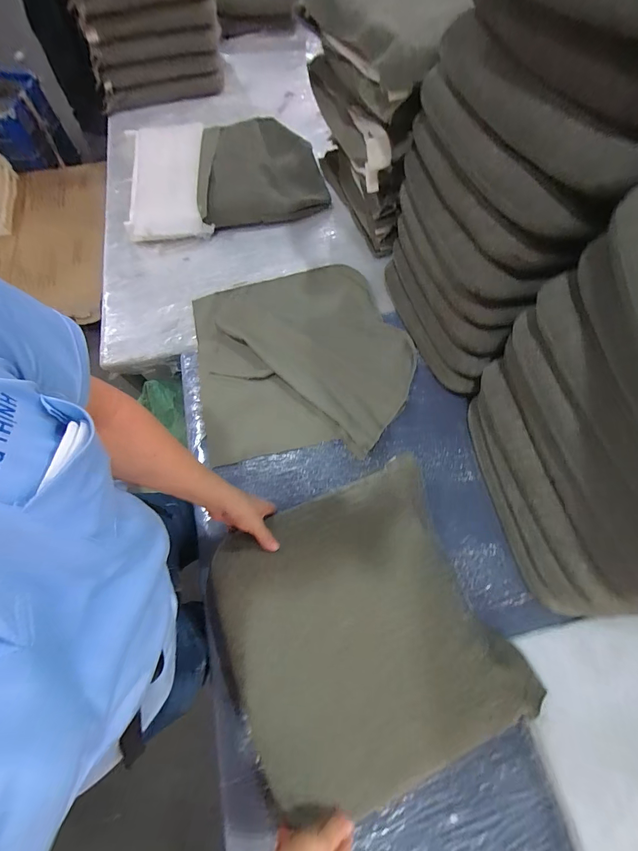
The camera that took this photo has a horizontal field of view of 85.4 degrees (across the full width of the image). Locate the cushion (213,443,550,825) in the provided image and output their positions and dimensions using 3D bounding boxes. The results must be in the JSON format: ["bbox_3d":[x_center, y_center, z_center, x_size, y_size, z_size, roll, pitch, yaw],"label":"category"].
[{"bbox_3d":[0.057,0.337,0.590,0.434,0.065,0.427,-24,69,-7],"label":"cushion"}]

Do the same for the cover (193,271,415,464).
[{"bbox_3d":[-0.038,-0.174,0.831,0.510,0.040,0.529,-11,68,-3],"label":"cover"}]

